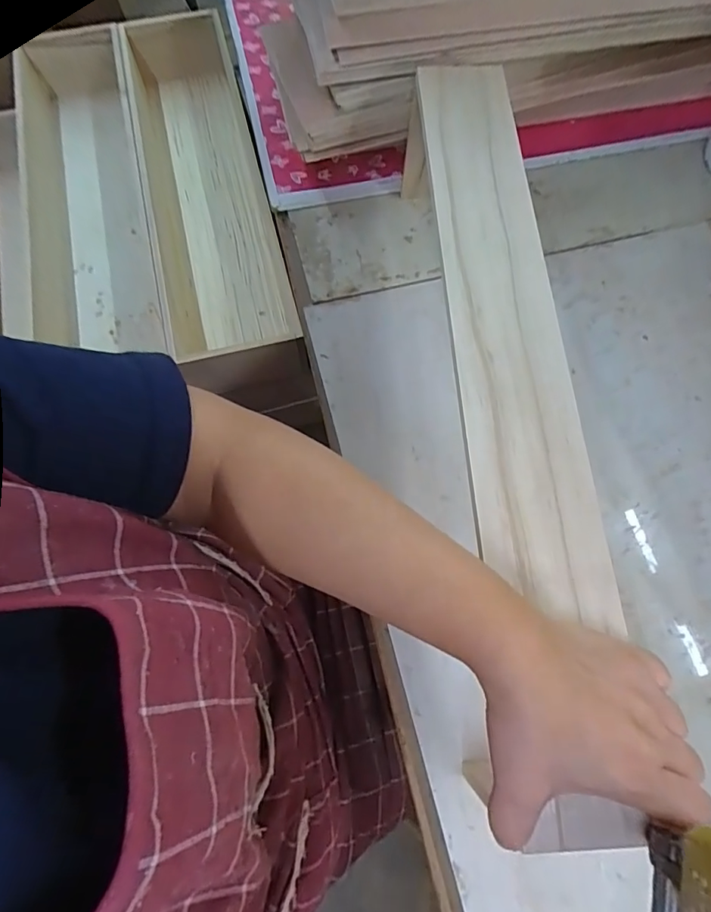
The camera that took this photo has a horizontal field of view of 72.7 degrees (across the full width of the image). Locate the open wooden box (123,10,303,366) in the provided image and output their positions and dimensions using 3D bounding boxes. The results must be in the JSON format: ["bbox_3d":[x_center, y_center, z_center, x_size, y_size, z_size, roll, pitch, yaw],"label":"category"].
[{"bbox_3d":[-0.226,-0.423,0.701,0.163,0.096,0.626,-14,71,-5],"label":"open wooden box"}]

